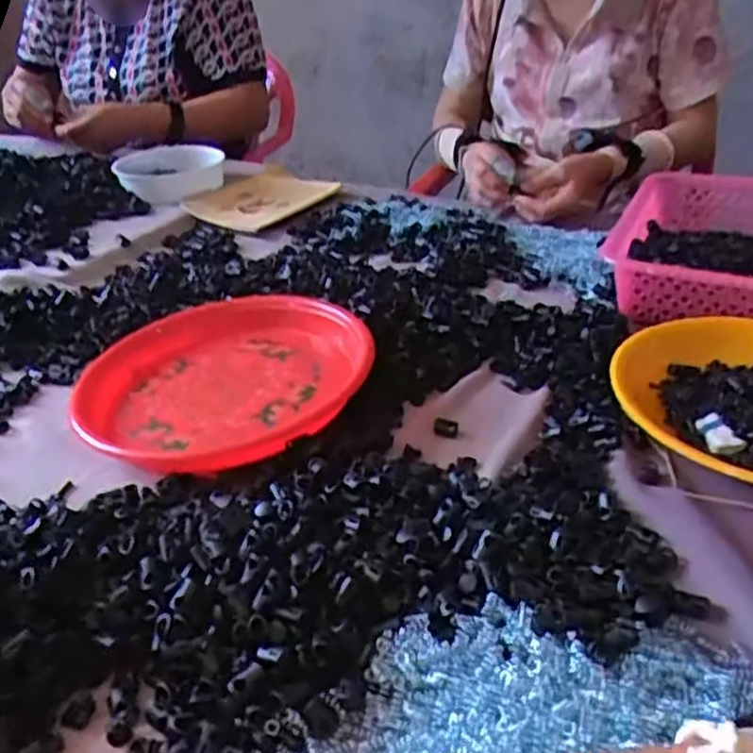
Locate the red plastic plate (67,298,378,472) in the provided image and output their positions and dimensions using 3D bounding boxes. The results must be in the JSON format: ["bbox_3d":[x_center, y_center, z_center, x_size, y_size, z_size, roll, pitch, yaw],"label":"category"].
[{"bbox_3d":[-0.128,0.003,0.648,0.253,0.053,0.210,-16,38,-10],"label":"red plastic plate"}]

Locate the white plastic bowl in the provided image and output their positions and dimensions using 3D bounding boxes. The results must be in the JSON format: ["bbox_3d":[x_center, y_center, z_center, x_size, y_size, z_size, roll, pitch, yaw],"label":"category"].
[{"bbox_3d":[-0.319,-0.297,1.120,0.146,0.053,0.129,10,34,18],"label":"white plastic bowl"}]

